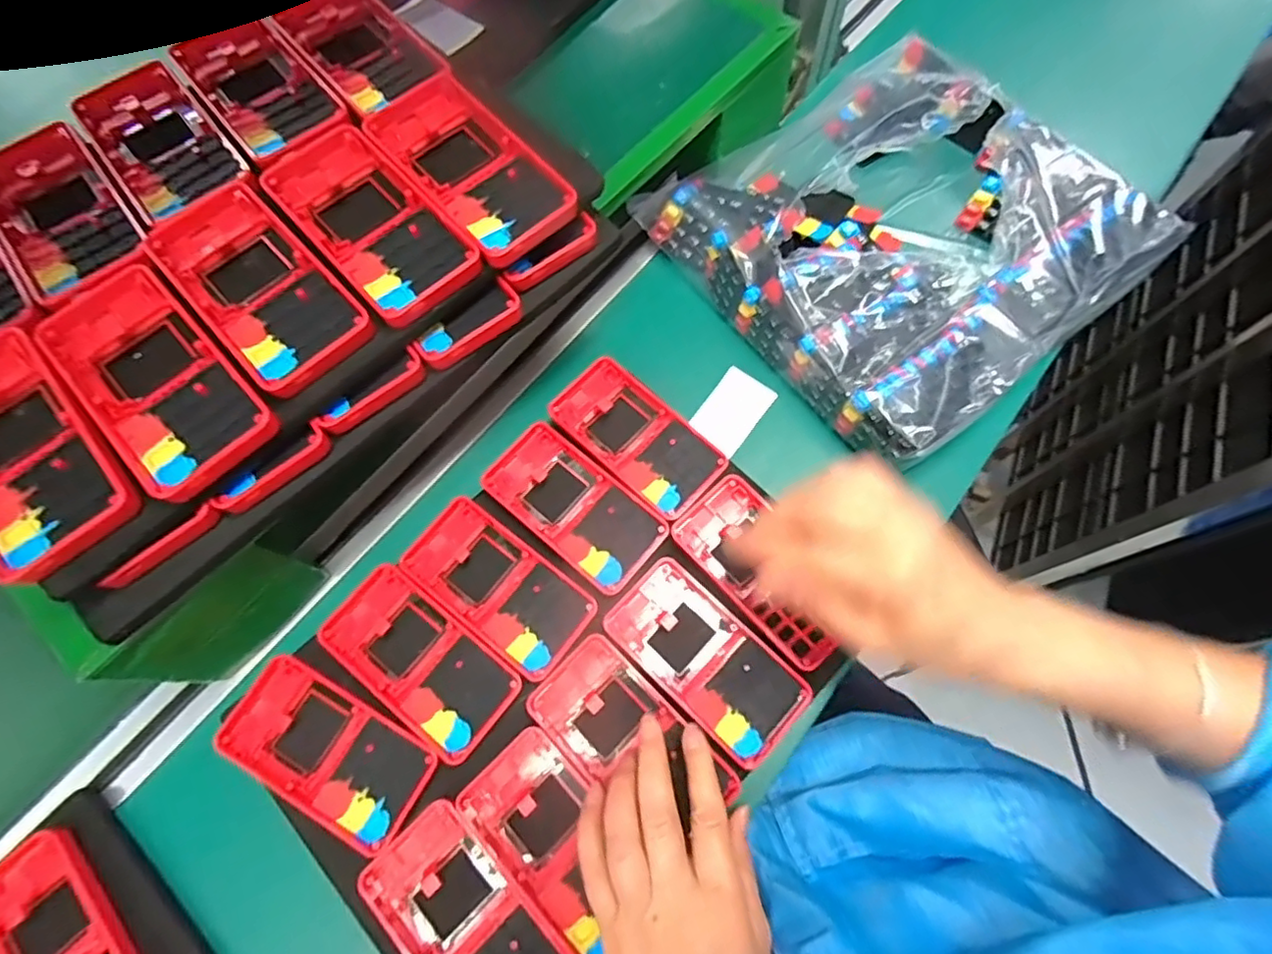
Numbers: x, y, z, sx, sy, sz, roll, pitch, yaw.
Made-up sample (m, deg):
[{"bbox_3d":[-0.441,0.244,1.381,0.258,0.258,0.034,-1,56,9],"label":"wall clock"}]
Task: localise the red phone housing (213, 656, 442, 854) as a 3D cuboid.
[{"bbox_3d":[-0.183,0.156,0.350,0.127,0.007,0.060,27,72,12],"label":"red phone housing"}]

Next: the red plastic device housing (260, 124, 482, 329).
[{"bbox_3d":[-0.147,-0.143,0.329,0.061,0.010,0.135,-40,73,-12],"label":"red plastic device housing"}]

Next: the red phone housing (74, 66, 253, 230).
[{"bbox_3d":[-0.279,-0.195,0.358,0.062,0.018,0.126,-38,72,-12],"label":"red phone housing"}]

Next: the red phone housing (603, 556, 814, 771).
[{"bbox_3d":[0.042,0.110,0.369,0.121,0.015,0.063,41,76,16],"label":"red phone housing"}]

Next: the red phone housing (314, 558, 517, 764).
[{"bbox_3d":[-0.132,0.108,0.365,0.121,0.007,0.060,36,75,15],"label":"red phone housing"}]

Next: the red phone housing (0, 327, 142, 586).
[{"bbox_3d":[-0.293,-0.016,0.287,0.065,0.017,0.136,-42,73,-13],"label":"red phone housing"}]

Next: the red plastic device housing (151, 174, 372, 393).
[{"bbox_3d":[-0.197,-0.100,0.320,0.062,0.020,0.129,-41,73,-13],"label":"red plastic device housing"}]

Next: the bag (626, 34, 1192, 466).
[{"bbox_3d":[0.201,-0.189,0.460,0.291,0.074,0.278,-38,72,-11],"label":"bag"}]

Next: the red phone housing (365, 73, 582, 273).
[{"bbox_3d":[-0.094,-0.176,0.343,0.061,0.016,0.124,-40,73,-12],"label":"red phone housing"}]

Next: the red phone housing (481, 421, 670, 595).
[{"bbox_3d":[-0.042,0.019,0.404,0.121,0.008,0.061,40,76,16],"label":"red phone housing"}]

